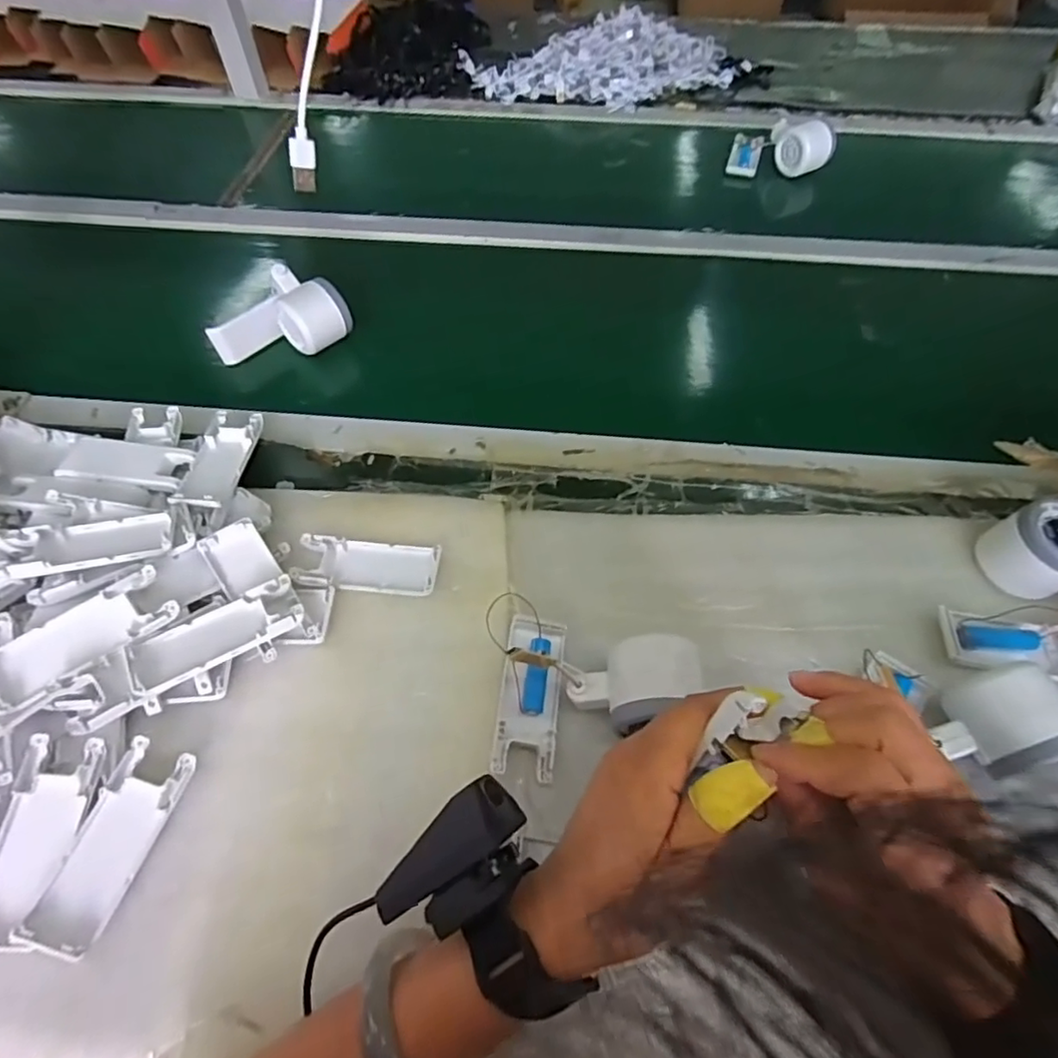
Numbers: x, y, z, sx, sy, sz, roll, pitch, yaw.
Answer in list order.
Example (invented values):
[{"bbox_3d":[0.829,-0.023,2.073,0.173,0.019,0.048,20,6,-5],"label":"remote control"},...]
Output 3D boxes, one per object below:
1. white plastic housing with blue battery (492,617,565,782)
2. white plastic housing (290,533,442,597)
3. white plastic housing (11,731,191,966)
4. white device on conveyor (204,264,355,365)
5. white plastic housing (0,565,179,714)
[{"bbox_3d":[0.001,0.108,0.385,0.038,0.019,0.103,7,57,3],"label":"white plastic housing with blue battery"},{"bbox_3d":[-0.118,0.026,0.432,0.102,0.014,0.042,5,57,2],"label":"white plastic housing"},{"bbox_3d":[-0.238,0.178,0.334,0.039,0.014,0.104,15,58,9],"label":"white plastic housing"},{"bbox_3d":[-0.246,-0.207,0.576,0.133,0.060,0.057,-16,58,4],"label":"white device on conveyor"},{"bbox_3d":[-0.278,0.066,0.363,0.102,0.014,0.047,-34,63,-21],"label":"white plastic housing"}]

